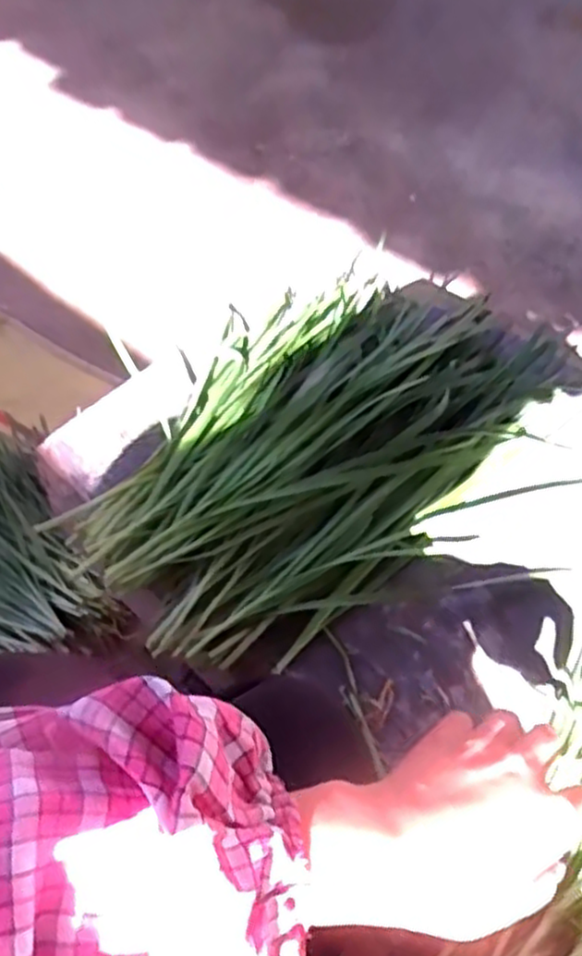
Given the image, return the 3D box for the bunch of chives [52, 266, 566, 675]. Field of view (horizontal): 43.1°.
[{"bbox_3d":[0.027,-0.050,0.602,0.248,0.059,0.432,31,62,24],"label":"bunch of chives"}]

